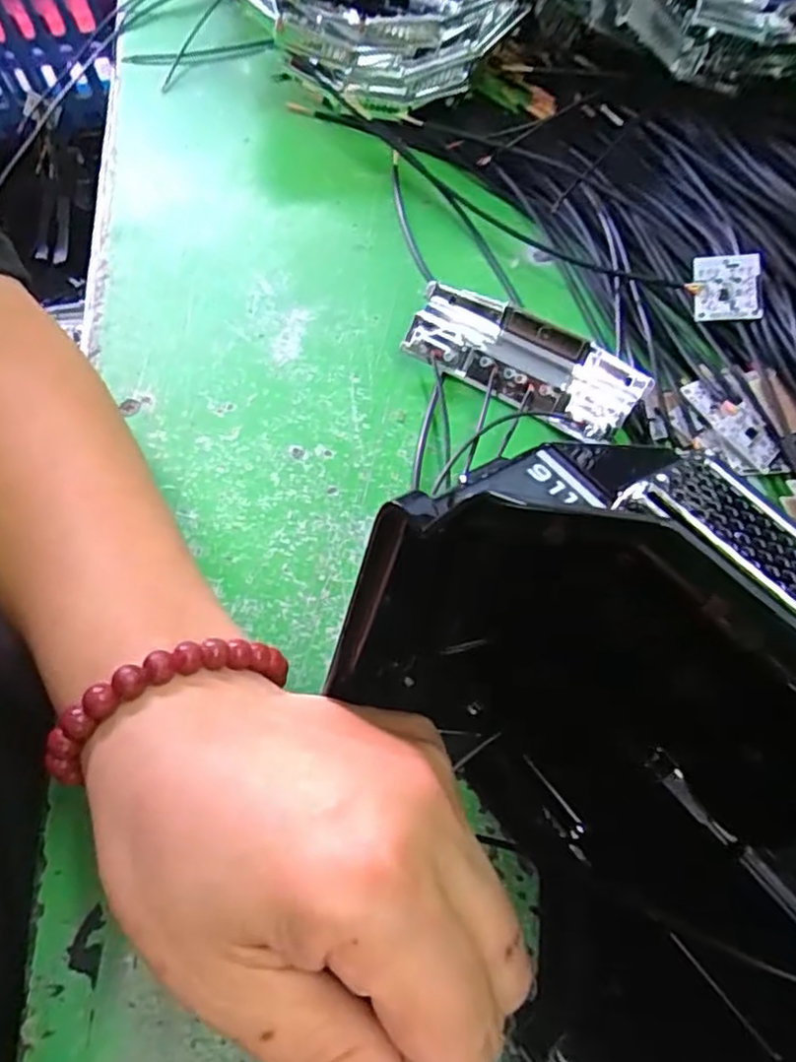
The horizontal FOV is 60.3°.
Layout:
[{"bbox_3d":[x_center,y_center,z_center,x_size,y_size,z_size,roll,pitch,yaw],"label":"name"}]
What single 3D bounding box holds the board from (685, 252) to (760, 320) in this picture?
[{"bbox_3d":[0.136,-0.101,0.284,0.026,0.004,0.031,2,73,16],"label":"board"}]

